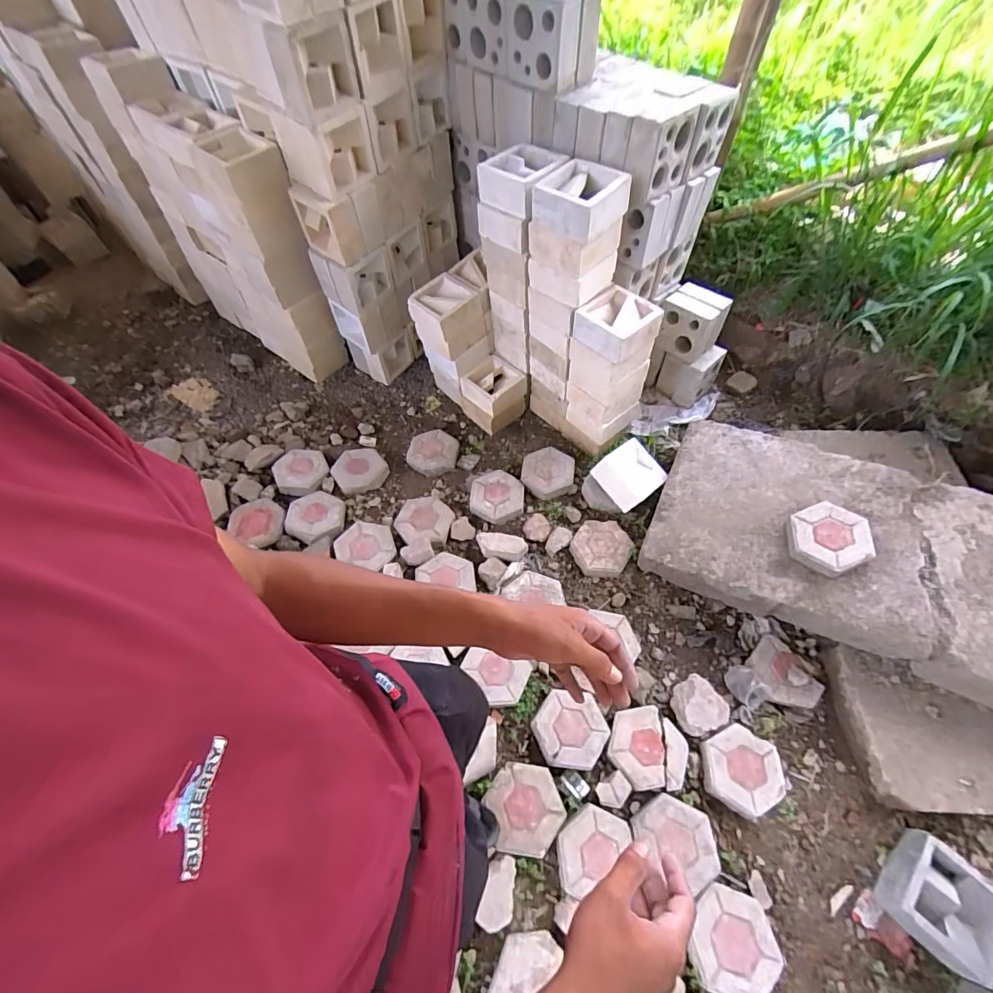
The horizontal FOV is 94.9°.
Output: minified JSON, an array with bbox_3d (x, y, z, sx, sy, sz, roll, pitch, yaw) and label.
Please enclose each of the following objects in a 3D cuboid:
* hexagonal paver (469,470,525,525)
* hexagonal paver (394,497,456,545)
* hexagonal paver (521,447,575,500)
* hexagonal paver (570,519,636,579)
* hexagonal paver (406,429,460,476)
[{"bbox_3d":[0.002,-0.004,1.752,0.210,0.056,0.213,5,58,3],"label":"hexagonal paver"},{"bbox_3d":[-0.274,0.092,1.715,0.214,0.057,0.228,-25,61,-15],"label":"hexagonal paver"},{"bbox_3d":[0.203,-0.096,1.789,0.216,0.074,0.204,-20,60,-12],"label":"hexagonal paver"},{"bbox_3d":[0.375,0.175,1.625,0.202,0.050,0.229,26,61,15],"label":"hexagonal paver"},{"bbox_3d":[-0.268,-0.190,1.913,0.213,0.075,0.213,12,58,7],"label":"hexagonal paver"}]

